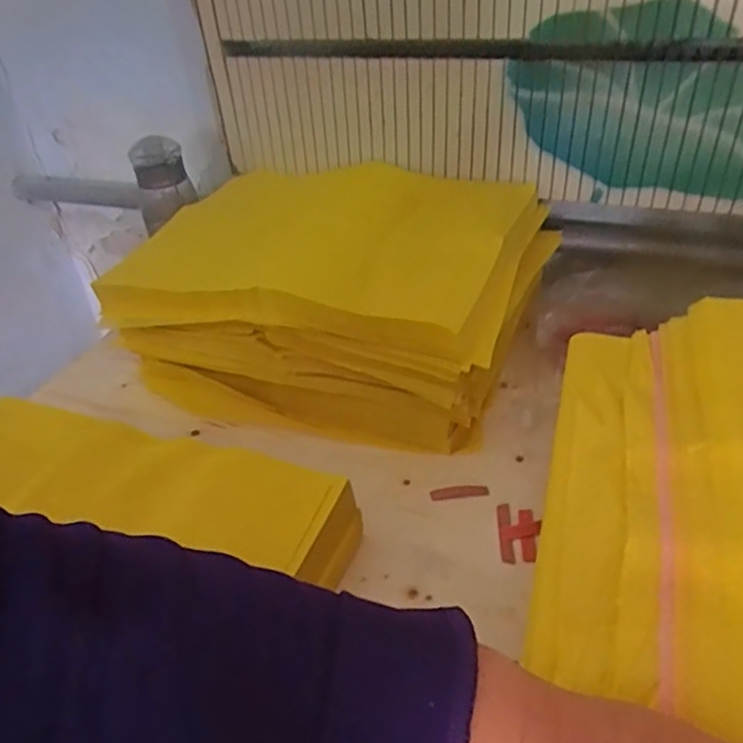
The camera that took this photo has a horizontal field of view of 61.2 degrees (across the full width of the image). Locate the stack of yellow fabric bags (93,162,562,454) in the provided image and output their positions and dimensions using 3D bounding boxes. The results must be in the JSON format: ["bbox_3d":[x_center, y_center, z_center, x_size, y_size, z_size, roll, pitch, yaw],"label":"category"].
[{"bbox_3d":[-0.038,-0.084,0.660,0.386,0.166,0.287,12,41,22],"label":"stack of yellow fabric bags"}]

